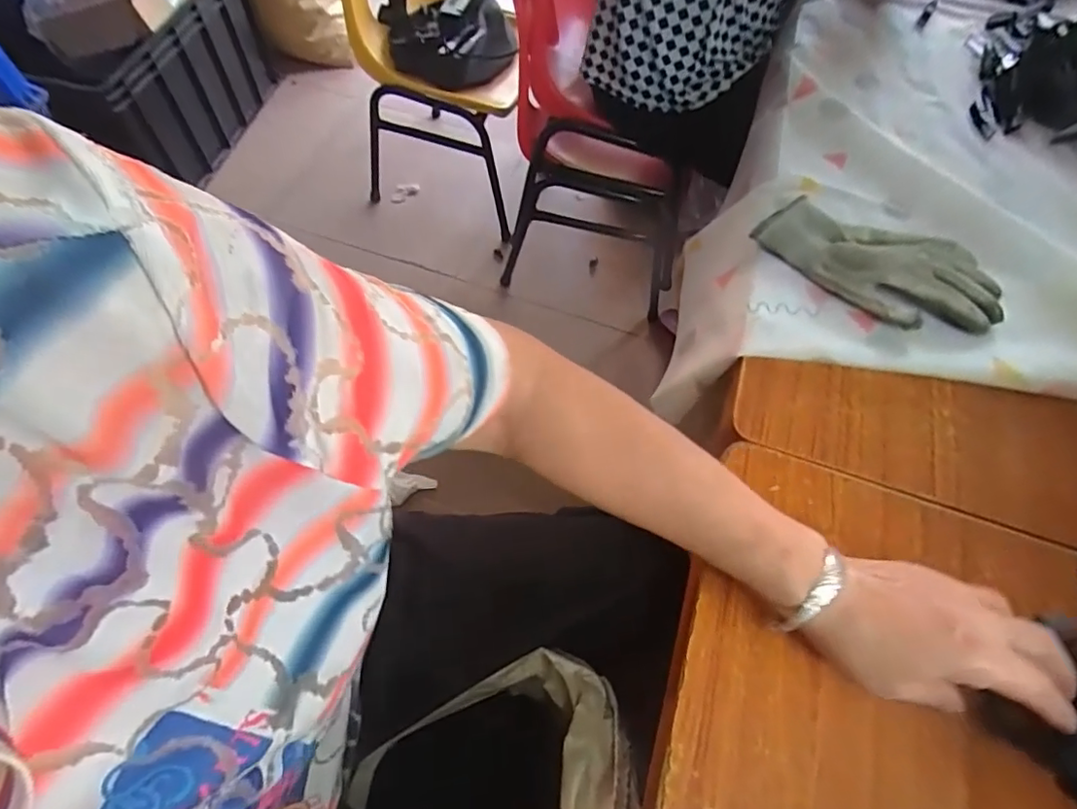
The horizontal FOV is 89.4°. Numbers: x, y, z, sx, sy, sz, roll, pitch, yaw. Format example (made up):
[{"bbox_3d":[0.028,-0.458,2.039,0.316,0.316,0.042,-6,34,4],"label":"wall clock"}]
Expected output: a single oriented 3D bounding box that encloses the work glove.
[{"bbox_3d":[0.322,-0.135,0.509,0.204,0.031,0.129,41,67,15],"label":"work glove"}]

